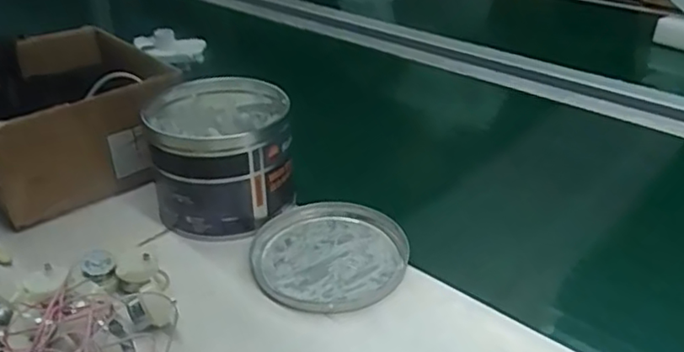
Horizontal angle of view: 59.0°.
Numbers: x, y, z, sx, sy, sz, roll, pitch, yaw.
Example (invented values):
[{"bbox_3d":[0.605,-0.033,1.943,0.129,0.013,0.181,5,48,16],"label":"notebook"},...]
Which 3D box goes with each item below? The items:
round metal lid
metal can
[{"bbox_3d":[-0.010,0.065,0.521,0.127,0.016,0.134,-1,30,0],"label":"round metal lid"},{"bbox_3d":[-0.112,-0.019,0.572,0.125,0.108,0.129,-6,30,-8],"label":"metal can"}]

